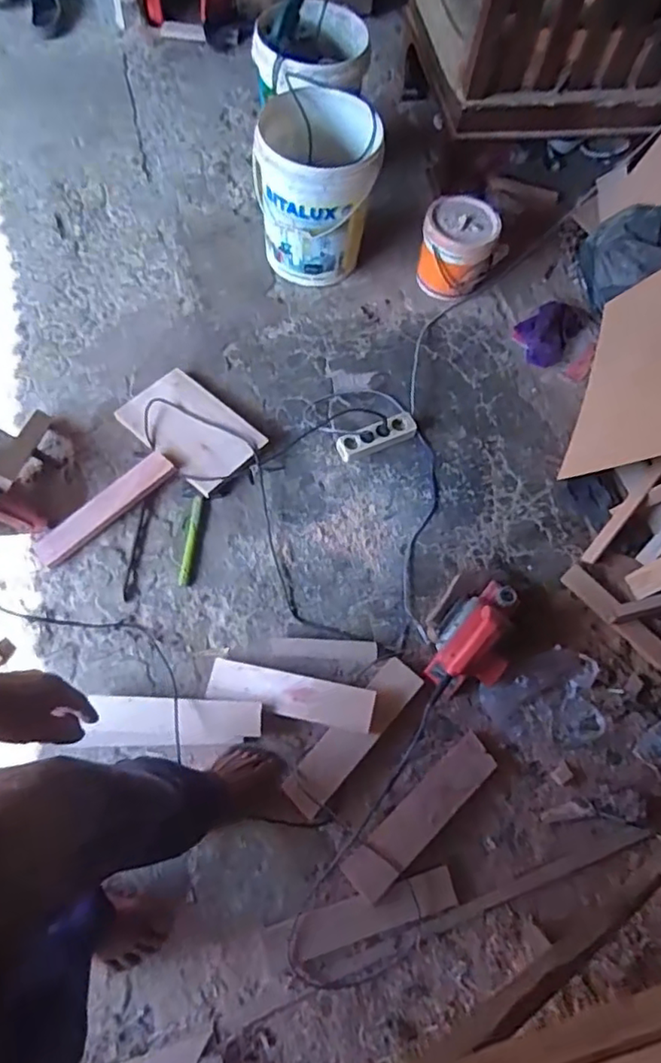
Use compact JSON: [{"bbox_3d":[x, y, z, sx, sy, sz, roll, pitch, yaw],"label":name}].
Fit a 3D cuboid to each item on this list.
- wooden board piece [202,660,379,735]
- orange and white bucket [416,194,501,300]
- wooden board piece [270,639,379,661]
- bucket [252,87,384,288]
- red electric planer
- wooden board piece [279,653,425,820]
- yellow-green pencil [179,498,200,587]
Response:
[{"bbox_3d":[-0.082,0.332,1.225,0.335,0.031,0.082,11,72,6],"label":"wooden board piece"},{"bbox_3d":[0.344,-0.775,1.665,0.198,0.195,0.191,1,67,-3],"label":"orange and white bucket"},{"bbox_3d":[-0.015,0.252,1.281,0.222,0.021,0.041,3,67,-2],"label":"wooden board piece"},{"bbox_3d":[-0.039,-0.909,1.628,0.308,0.355,0.312,1,67,-3],"label":"bucket"},{"bbox_3d":[0.317,0.218,1.260,0.149,0.147,0.264,33,69,11],"label":"red electric planer"},{"bbox_3d":[0.046,0.407,1.209,0.083,0.019,0.340,41,77,10],"label":"wooden board piece"},{"bbox_3d":[-0.321,0.019,1.374,0.020,0.013,0.211,7,67,0],"label":"yellow-green pencil"}]

